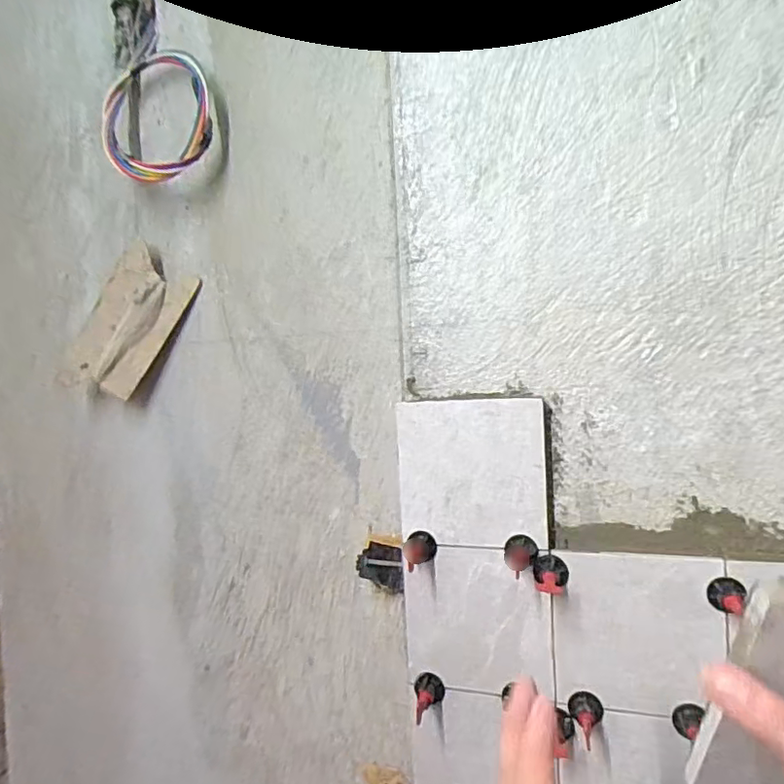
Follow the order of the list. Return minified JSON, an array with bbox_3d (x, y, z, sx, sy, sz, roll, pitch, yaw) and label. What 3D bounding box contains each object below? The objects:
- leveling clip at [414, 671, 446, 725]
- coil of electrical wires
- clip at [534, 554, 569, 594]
[{"bbox_3d":[0.038,0.308,0.560,0.031,0.030,0.038,-3,2,4],"label":"leveling clip"},{"bbox_3d":[-0.268,-0.311,0.634,0.135,0.164,0.031,-22,-15,7],"label":"coil of electrical wires"},{"bbox_3d":[0.152,0.176,0.528,0.032,0.034,0.026,-2,2,10],"label":"clip"}]

